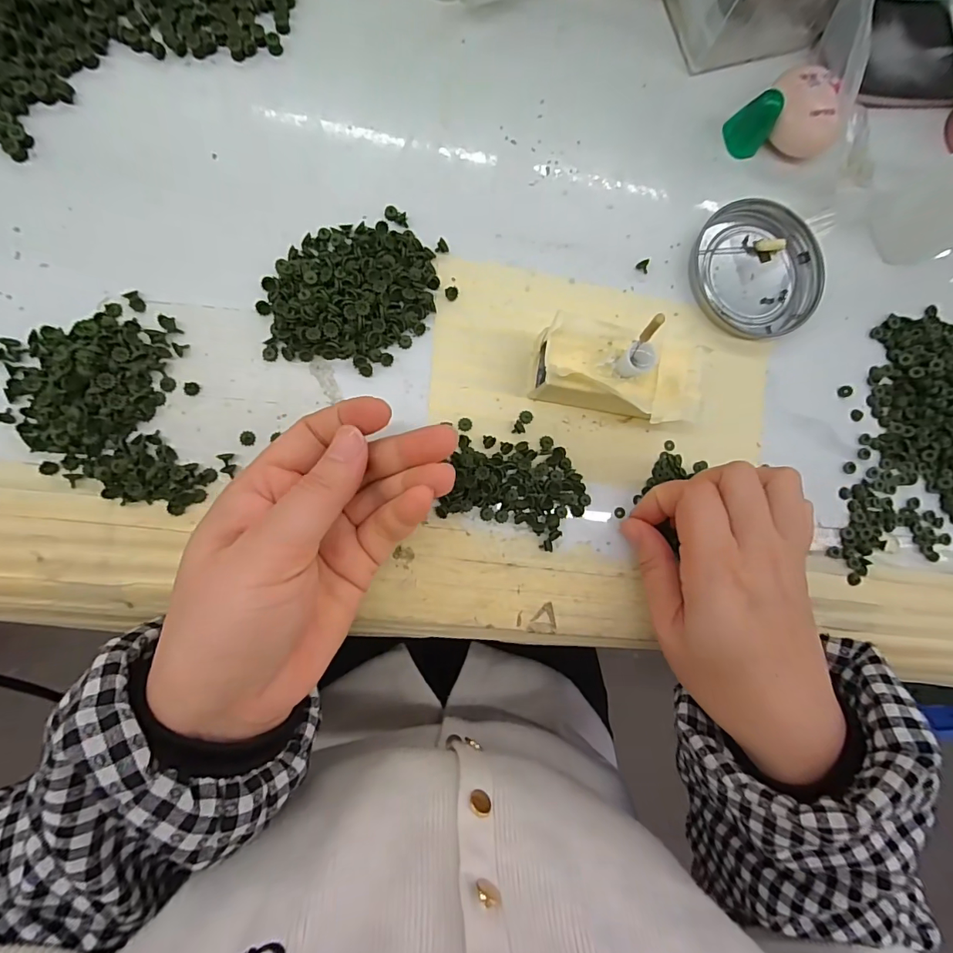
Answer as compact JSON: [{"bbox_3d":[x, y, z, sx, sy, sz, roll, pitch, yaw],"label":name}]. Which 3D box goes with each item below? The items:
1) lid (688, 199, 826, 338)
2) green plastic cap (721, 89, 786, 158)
[{"bbox_3d":[0.163,-0.120,0.269,0.079,0.008,0.074,0,87,-8],"label":"lid"},{"bbox_3d":[0.159,-0.203,0.264,0.016,0.027,0.023,-26,91,-8],"label":"green plastic cap"}]

